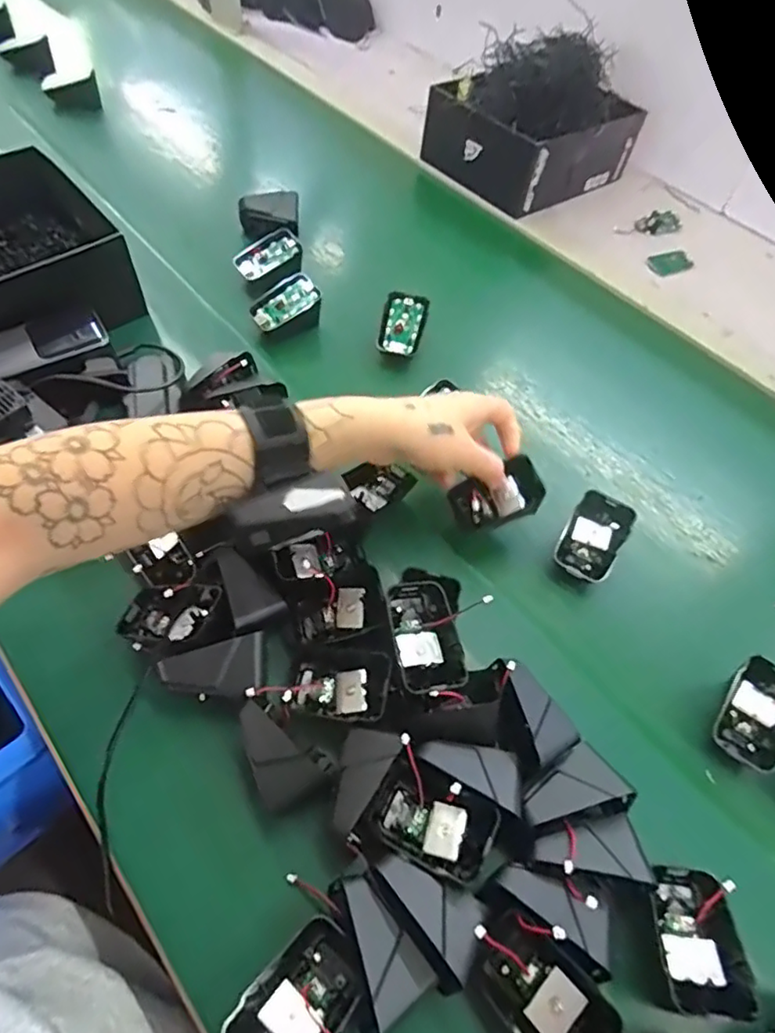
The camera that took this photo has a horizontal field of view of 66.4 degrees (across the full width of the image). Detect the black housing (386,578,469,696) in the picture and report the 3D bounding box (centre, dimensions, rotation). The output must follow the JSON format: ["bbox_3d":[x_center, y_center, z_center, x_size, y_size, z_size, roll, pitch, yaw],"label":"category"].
[{"bbox_3d":[0.024,0.081,0.382,0.042,0.031,0.071,-7,57,-12],"label":"black housing"}]

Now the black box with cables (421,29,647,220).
[{"bbox_3d":[0.192,-0.531,0.782,0.228,0.153,0.189,-33,66,-26],"label":"black box with cables"}]

